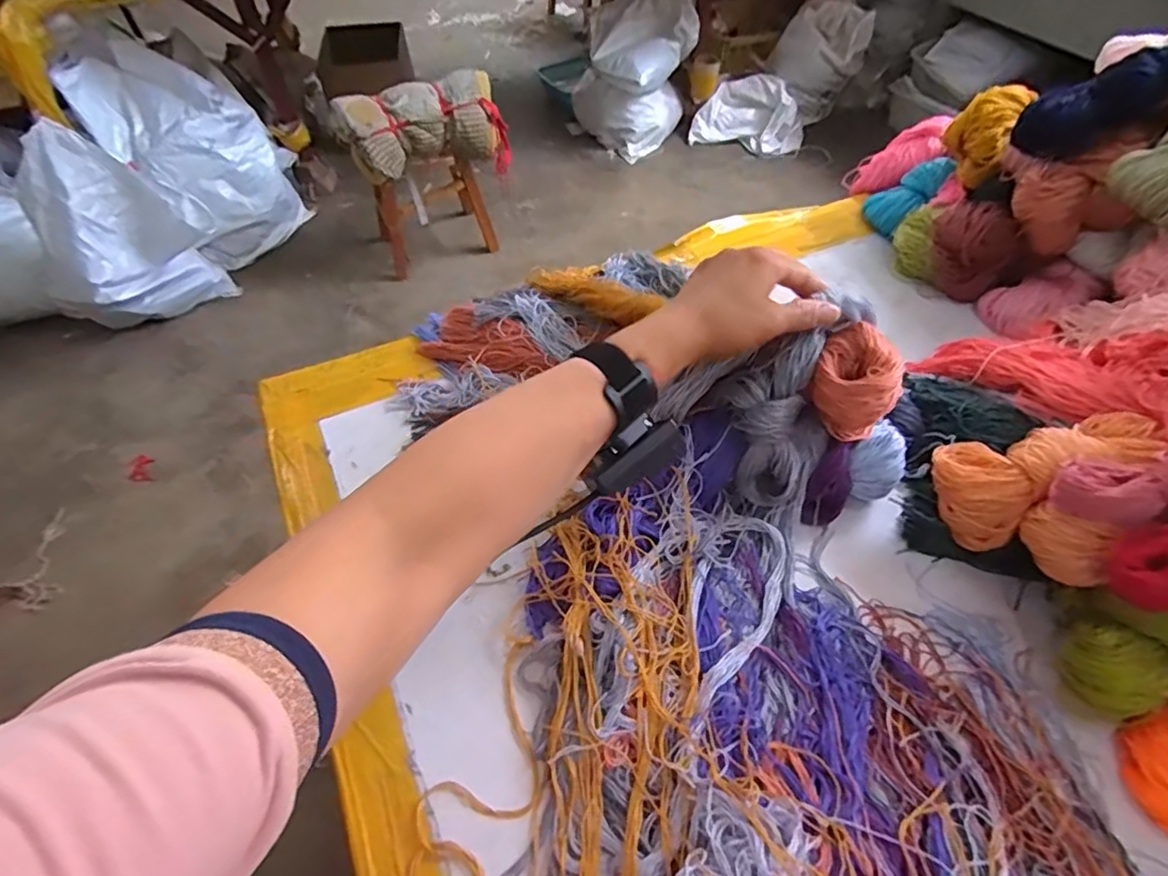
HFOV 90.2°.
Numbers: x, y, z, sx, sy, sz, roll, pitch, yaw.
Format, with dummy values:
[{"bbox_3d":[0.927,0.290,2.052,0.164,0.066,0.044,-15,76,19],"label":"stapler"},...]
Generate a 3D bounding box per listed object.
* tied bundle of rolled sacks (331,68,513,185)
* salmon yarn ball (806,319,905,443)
[{"bbox_3d":[-0.417,-0.801,1.519,0.427,0.204,0.148,-22,55,-15],"label":"tied bundle of rolled sacks"},{"bbox_3d":[0.204,-0.037,0.444,0.060,0.071,0.059,0,52,1],"label":"salmon yarn ball"}]

